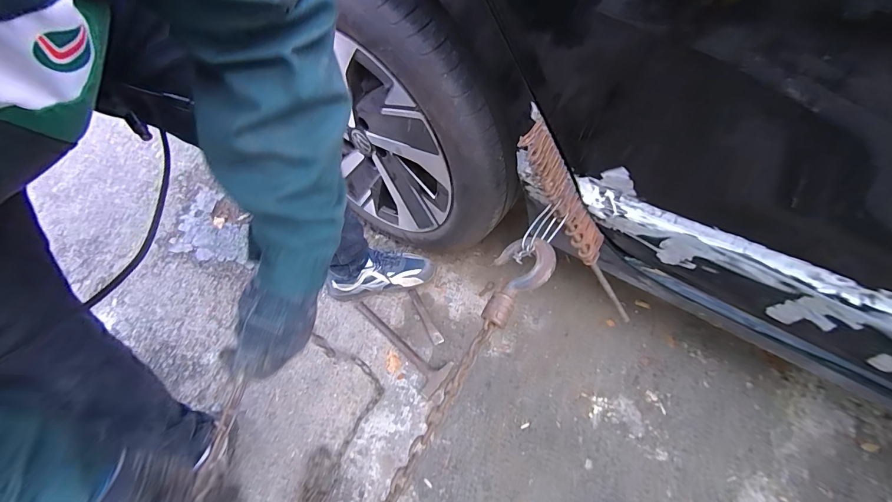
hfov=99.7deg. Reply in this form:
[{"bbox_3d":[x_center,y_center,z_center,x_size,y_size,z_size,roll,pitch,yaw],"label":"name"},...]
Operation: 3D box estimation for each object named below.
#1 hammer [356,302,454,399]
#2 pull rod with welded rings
[{"bbox_3d":[-0.114,0.212,0.888,0.289,0.030,0.084,38,67,25],"label":"hammer"},{"bbox_3d":[0.193,-0.033,0.534,0.058,0.323,0.015,-45,26,-22],"label":"pull rod with welded rings"}]

